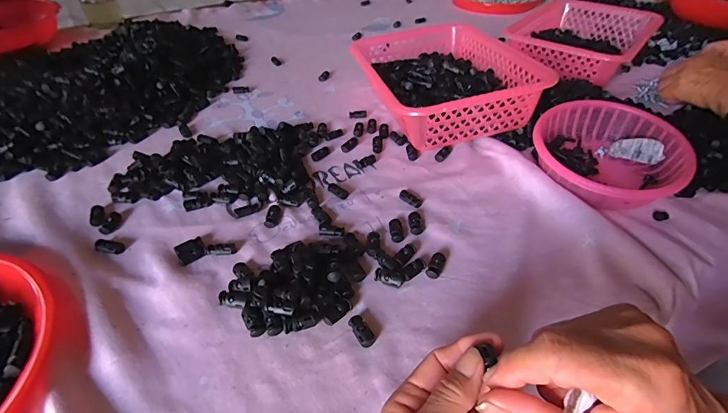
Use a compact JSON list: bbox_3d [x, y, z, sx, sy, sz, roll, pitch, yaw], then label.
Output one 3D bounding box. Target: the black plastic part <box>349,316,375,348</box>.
[{"bbox_3d":[-0.002,0.106,0.340,0.014,0.007,0.029,-21,48,-22],"label":"black plastic part"}]

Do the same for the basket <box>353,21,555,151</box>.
[{"bbox_3d":[0.109,-0.195,0.612,0.208,0.095,0.286,-9,44,-11],"label":"basket"}]

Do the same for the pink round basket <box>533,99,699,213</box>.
[{"bbox_3d":[0.295,-0.064,0.491,0.163,0.058,0.159,1,43,-1],"label":"pink round basket"}]

